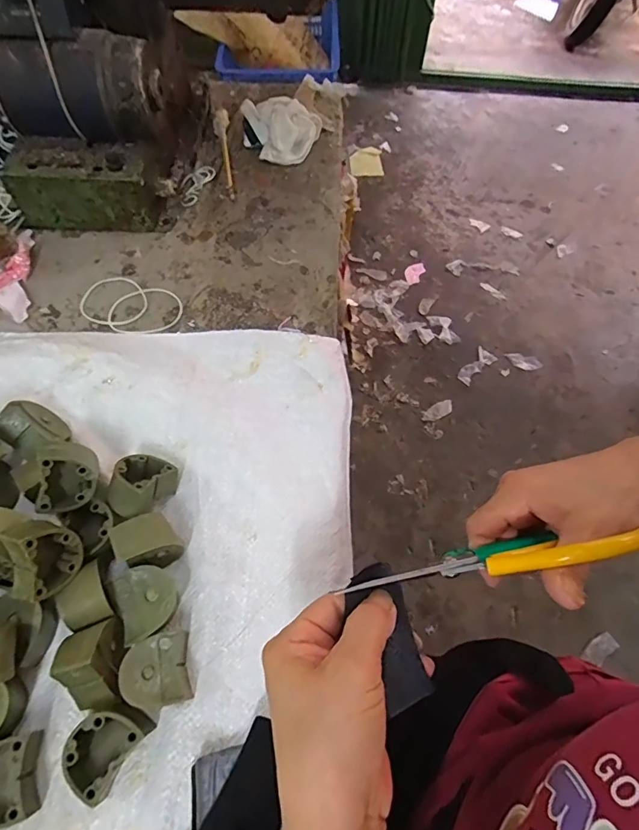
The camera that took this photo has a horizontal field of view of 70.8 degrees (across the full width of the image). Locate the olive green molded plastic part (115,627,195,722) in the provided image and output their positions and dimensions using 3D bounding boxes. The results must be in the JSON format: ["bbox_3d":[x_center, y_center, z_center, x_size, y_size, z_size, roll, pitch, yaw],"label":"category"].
[{"bbox_3d":[-0.112,0.180,0.312,0.042,0.027,0.045,-20,65,-13],"label":"olive green molded plastic part"}]

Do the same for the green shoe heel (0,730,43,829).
[{"bbox_3d":[-0.200,0.231,0.282,0.036,0.026,0.043,-10,63,-9],"label":"green shoe heel"}]

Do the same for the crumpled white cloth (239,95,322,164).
[{"bbox_3d":[-0.052,-0.390,0.615,0.105,0.037,0.091,1,62,-3],"label":"crumpled white cloth"}]

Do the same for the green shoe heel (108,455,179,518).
[{"bbox_3d":[-0.144,0.056,0.365,0.039,0.030,0.046,22,25,9],"label":"green shoe heel"}]

